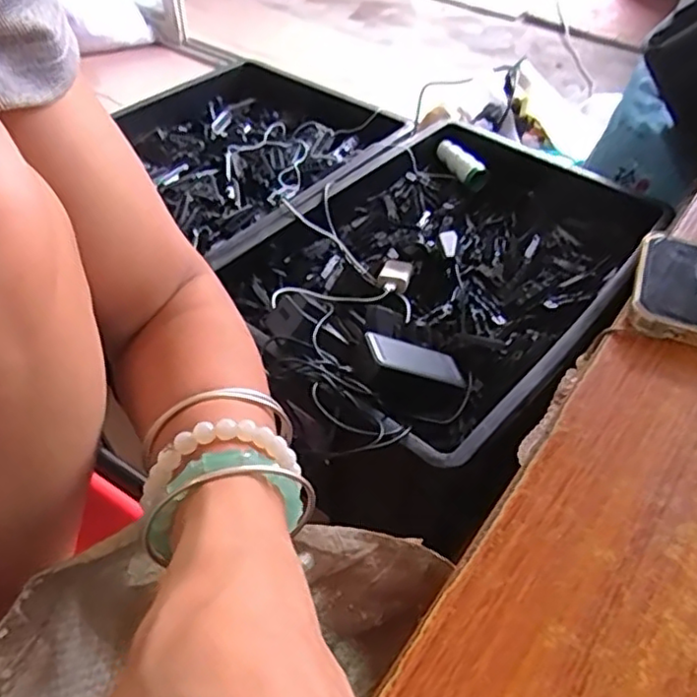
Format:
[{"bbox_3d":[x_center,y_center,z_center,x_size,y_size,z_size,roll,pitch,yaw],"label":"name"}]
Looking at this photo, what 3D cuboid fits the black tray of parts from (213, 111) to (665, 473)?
[{"bbox_3d":[0.129,-0.127,0.872,0.430,0.077,0.583,33,54,25],"label":"black tray of parts"}]

